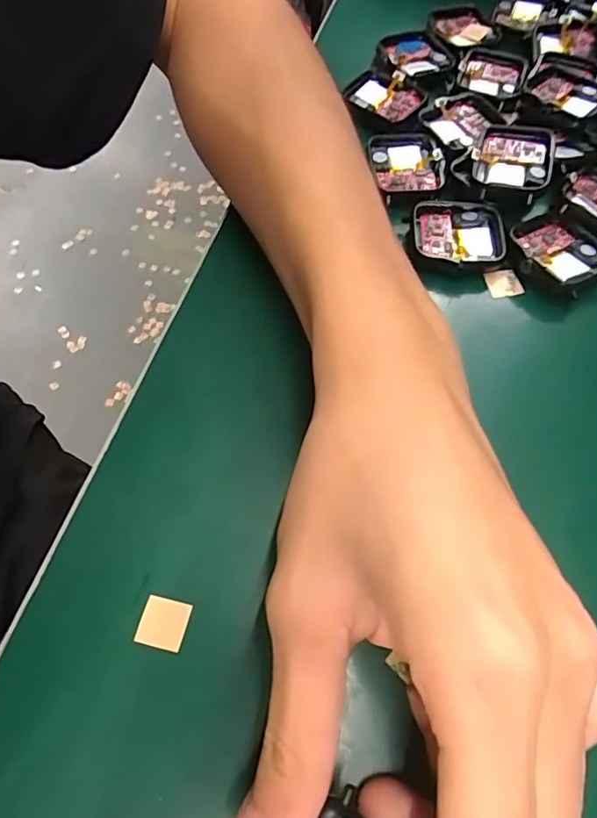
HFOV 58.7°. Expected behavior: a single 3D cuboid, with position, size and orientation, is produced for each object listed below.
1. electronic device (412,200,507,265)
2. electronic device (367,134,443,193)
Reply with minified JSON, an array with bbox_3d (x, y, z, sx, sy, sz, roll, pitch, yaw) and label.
[{"bbox_3d":[0.076,-0.083,0.251,0.043,0.005,0.035,7,63,1],"label":"electronic device"},{"bbox_3d":[0.055,-0.126,0.273,0.035,0.007,0.041,2,63,-2],"label":"electronic device"}]

